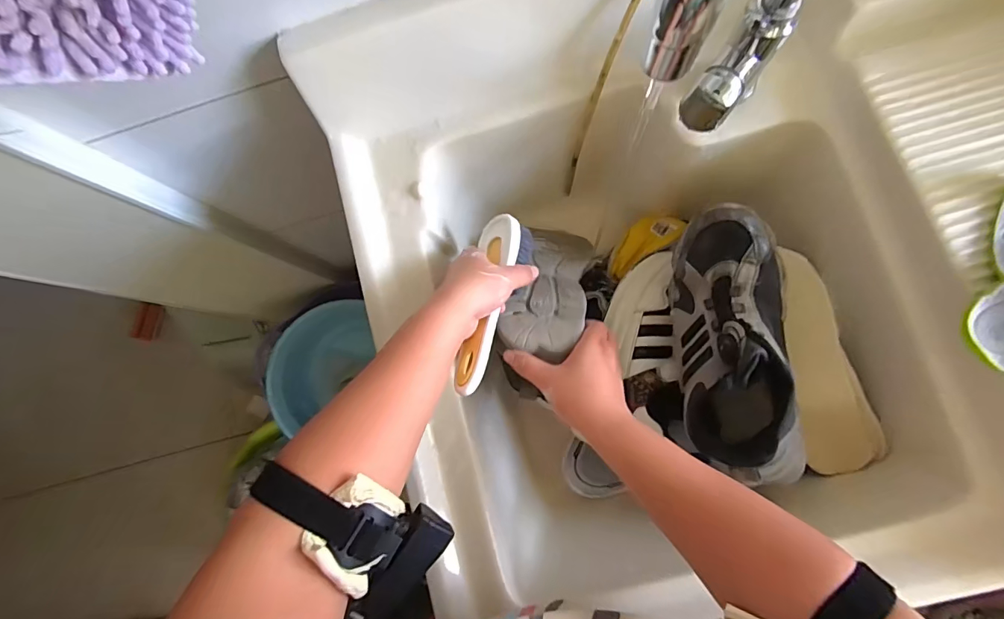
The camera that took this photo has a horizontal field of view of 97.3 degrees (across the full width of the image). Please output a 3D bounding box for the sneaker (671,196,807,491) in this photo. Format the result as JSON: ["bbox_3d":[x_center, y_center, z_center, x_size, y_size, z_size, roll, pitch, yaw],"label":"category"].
[{"bbox_3d":[0.226,0.025,0.412,0.097,0.093,0.247,1,83,6],"label":"sneaker"}]

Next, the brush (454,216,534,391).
[{"bbox_3d":[-0.009,-0.005,0.420,0.054,0.046,0.185,10,62,7],"label":"brush"}]

